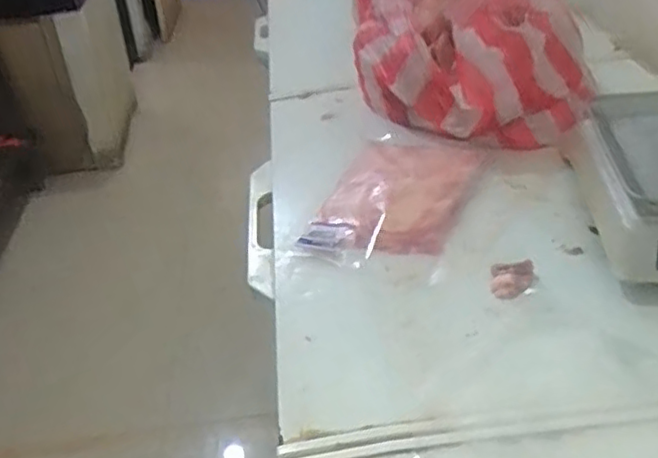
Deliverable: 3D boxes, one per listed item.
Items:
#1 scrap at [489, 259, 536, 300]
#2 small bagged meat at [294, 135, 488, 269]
[{"bbox_3d":[0.198,0.054,0.719,0.044,0.012,0.054,2,37,12],"label":"scrap"},{"bbox_3d":[0.091,-0.044,0.872,0.173,0.037,0.267,13,41,25],"label":"small bagged meat"}]

